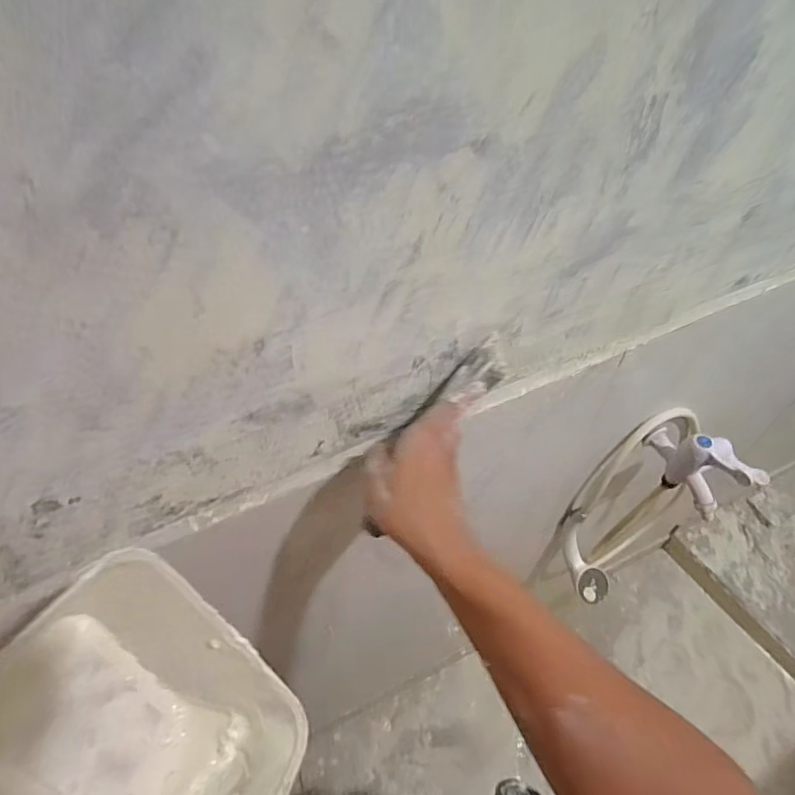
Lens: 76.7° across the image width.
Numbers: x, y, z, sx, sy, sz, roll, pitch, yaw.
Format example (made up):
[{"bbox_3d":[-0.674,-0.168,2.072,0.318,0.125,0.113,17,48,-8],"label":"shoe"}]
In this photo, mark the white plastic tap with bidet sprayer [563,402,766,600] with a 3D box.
[{"bbox_3d":[0.405,0.168,0.805,0.204,0.403,0.141,-18,53,-12],"label":"white plastic tap with bidet sprayer"}]

